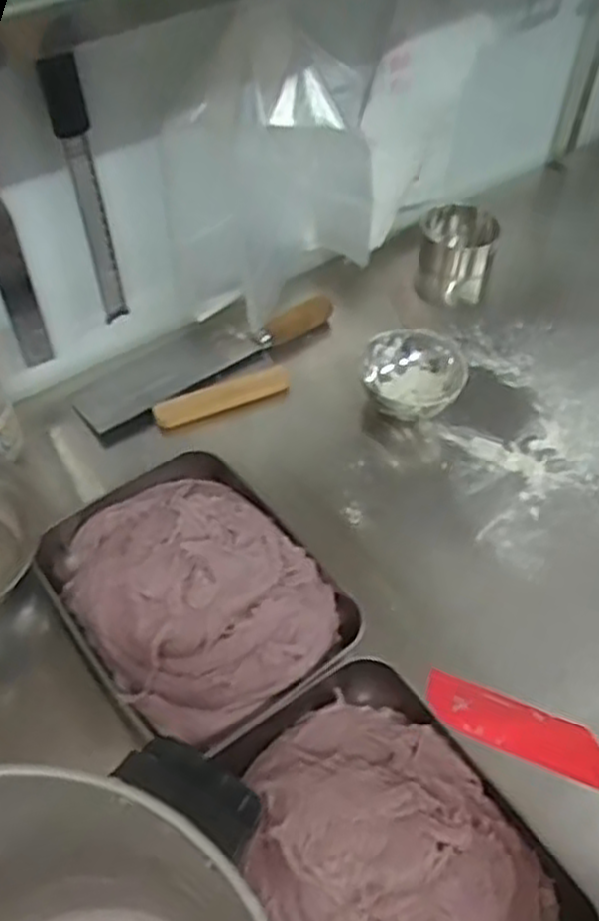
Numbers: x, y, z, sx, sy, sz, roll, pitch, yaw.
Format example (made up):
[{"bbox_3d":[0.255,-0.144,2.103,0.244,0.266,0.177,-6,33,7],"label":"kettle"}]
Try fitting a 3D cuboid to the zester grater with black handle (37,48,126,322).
[{"bbox_3d":[-0.196,-0.238,0.717,0.019,0.256,0.031,32,56,23],"label":"zester grater with black handle"}]

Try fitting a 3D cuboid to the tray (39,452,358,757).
[{"bbox_3d":[-0.095,0.094,0.650,0.193,0.080,0.254,-31,58,-25],"label":"tray"}]

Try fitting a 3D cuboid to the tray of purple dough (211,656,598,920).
[{"bbox_3d":[0.054,0.268,0.520,0.190,0.066,0.255,-26,57,-23],"label":"tray of purple dough"}]

